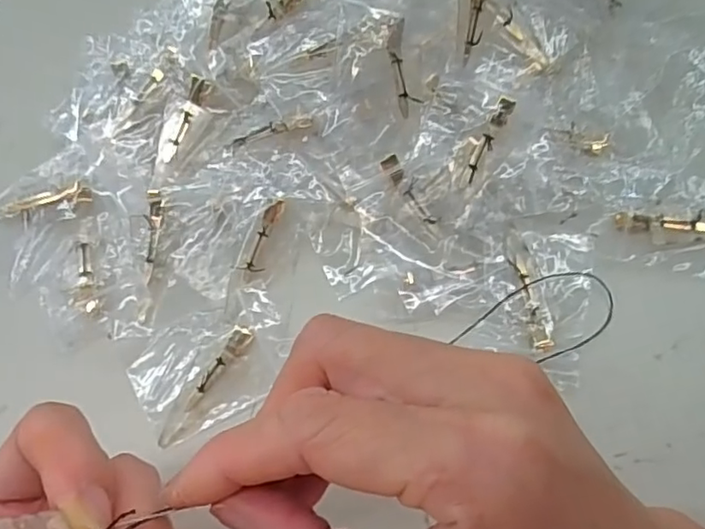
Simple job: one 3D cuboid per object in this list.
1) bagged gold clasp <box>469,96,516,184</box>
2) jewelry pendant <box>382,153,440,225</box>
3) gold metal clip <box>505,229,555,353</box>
[{"bbox_3d":[0.058,-0.055,0.261,0.009,0.007,0.038,30,95,9],"label":"bagged gold clasp"},{"bbox_3d":[0.026,-0.033,0.263,0.008,0.004,0.035,-37,93,-8],"label":"jewelry pendant"},{"bbox_3d":[0.077,0.010,0.260,0.010,0.008,0.056,-10,75,-1],"label":"gold metal clip"}]

